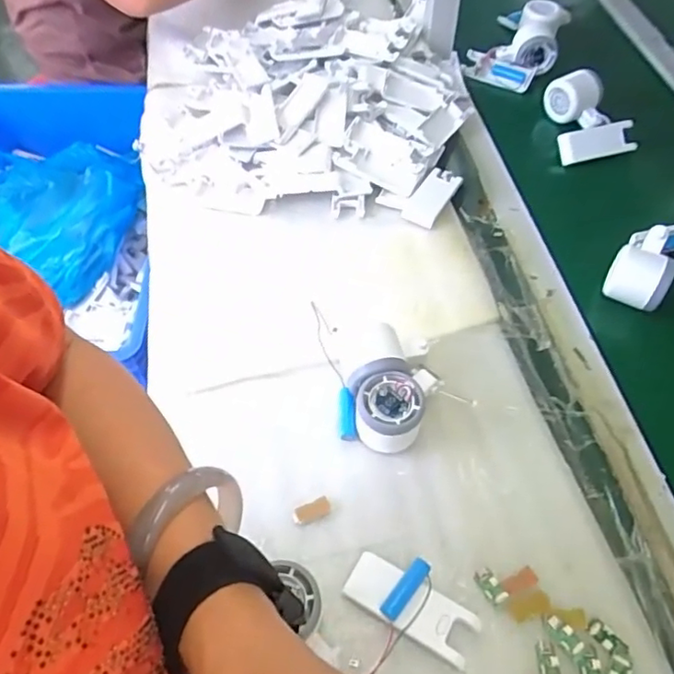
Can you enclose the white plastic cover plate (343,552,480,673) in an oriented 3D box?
[{"bbox_3d":[0.057,0.207,0.459,0.101,0.017,0.045,27,59,16],"label":"white plastic cover plate"}]

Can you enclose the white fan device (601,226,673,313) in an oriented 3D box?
[{"bbox_3d":[0.361,-0.102,0.656,0.061,0.062,0.164,36,62,21],"label":"white fan device"}]

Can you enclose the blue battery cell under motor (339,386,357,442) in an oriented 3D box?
[{"bbox_3d":[0.010,0.070,0.549,0.014,0.015,0.051,-2,55,-3],"label":"blue battery cell under motor"}]

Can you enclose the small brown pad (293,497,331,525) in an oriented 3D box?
[{"bbox_3d":[-0.021,0.149,0.506,0.032,0.004,0.015,-22,59,-16],"label":"small brown pad"}]

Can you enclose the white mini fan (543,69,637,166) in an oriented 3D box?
[{"bbox_3d":[0.349,-0.303,0.824,0.102,0.059,0.122,2,55,0],"label":"white mini fan"}]

